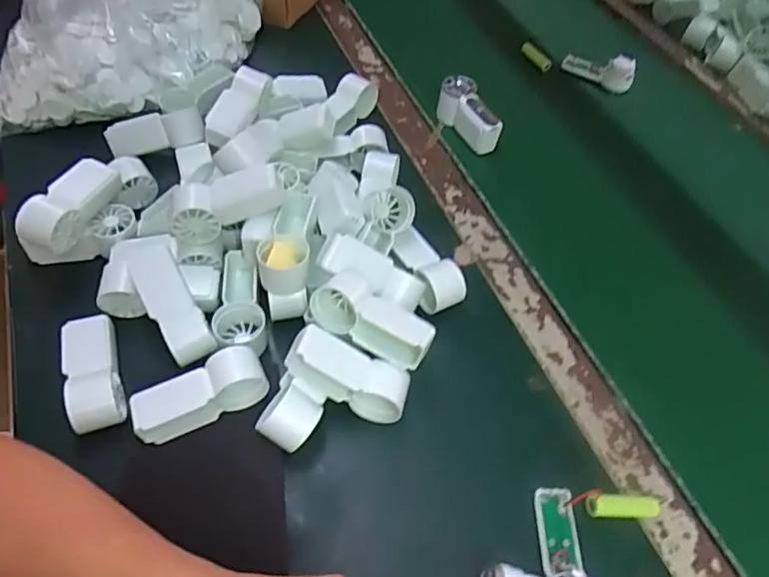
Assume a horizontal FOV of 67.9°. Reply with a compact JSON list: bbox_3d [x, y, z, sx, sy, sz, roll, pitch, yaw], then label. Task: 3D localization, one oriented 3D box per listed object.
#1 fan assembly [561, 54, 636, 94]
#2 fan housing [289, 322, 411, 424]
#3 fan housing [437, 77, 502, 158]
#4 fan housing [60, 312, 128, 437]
[{"bbox_3d":[0.289,-0.297,0.768,0.092,0.043,0.025,25,55,11],"label":"fan assembly"},{"bbox_3d":[-0.025,0.064,0.427,0.095,0.034,0.036,32,52,-12],"label":"fan housing"},{"bbox_3d":[0.099,-0.204,0.662,0.039,0.040,0.091,-18,56,-17],"label":"fan housing"},{"bbox_3d":[-0.222,0.065,0.437,0.038,0.033,0.091,-16,56,-16],"label":"fan housing"}]

